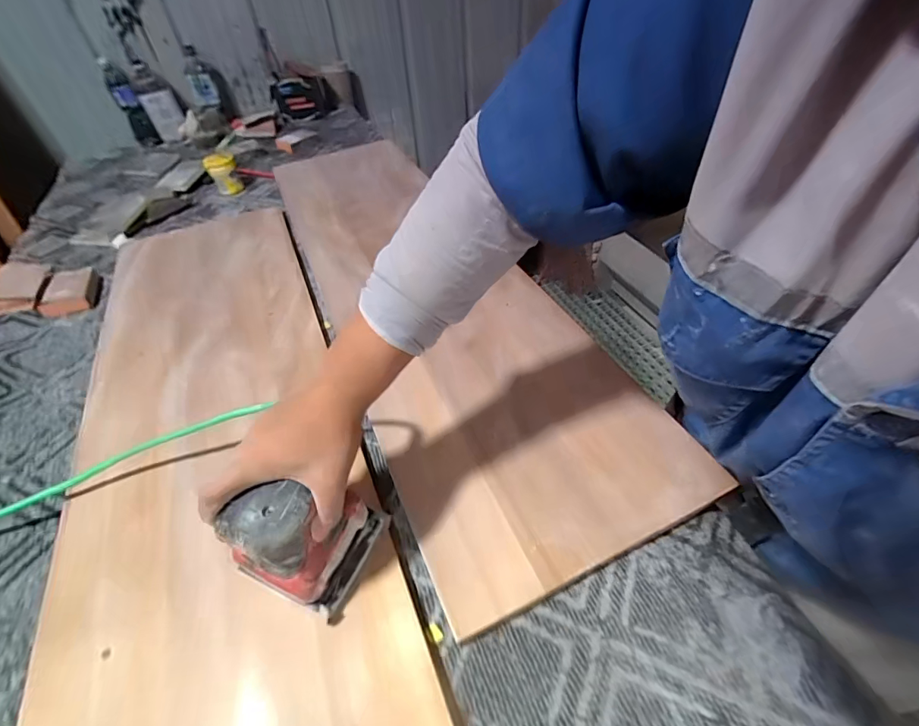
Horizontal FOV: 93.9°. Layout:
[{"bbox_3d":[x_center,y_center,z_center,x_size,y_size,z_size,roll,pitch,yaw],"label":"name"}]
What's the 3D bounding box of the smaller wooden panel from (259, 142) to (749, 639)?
[{"bbox_3d":[-0.092,-0.180,0.755,0.318,0.027,1.114,-21,49,-13],"label":"smaller wooden panel"}]

